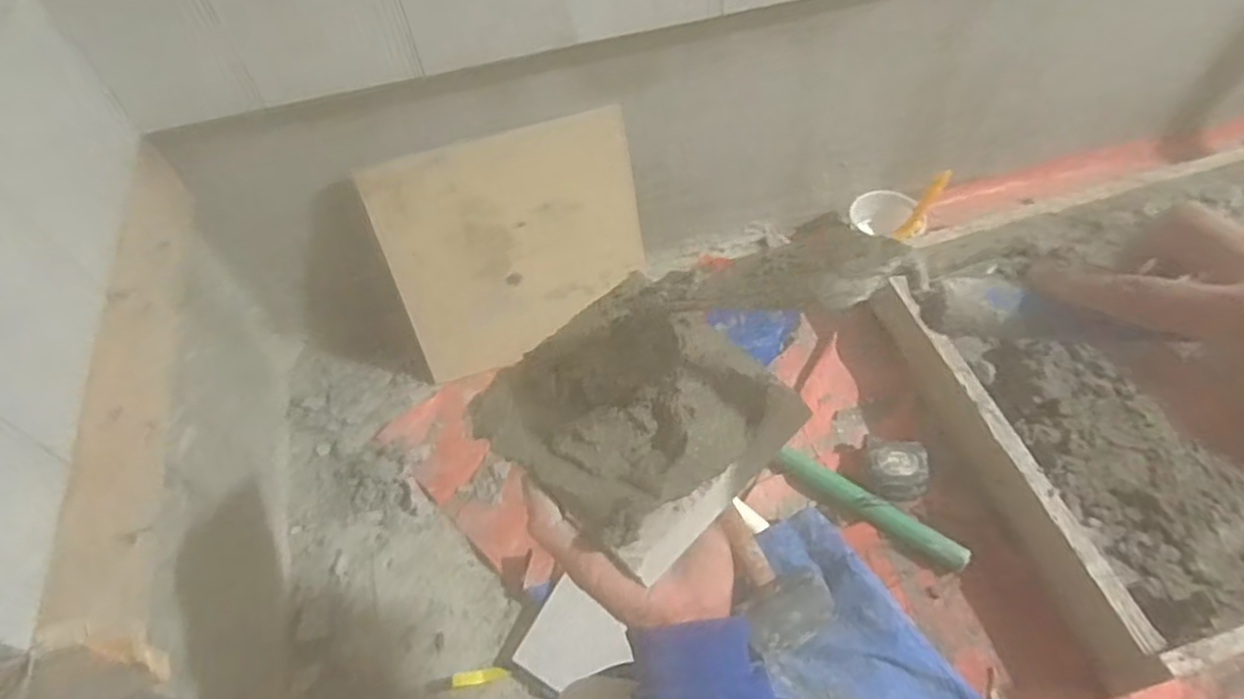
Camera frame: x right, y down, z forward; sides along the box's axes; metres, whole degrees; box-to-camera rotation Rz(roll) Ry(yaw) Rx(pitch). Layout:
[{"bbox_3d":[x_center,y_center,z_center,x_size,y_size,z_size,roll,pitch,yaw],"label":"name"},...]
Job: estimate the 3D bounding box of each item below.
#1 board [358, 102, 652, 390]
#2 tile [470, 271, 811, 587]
[{"bbox_3d":[-0.120,-0.114,0.858,0.291,0.289,0.019,-14,38,-4],"label":"board"},{"bbox_3d":[0.011,0.032,0.417,0.135,0.044,0.146,38,66,25],"label":"tile"}]

